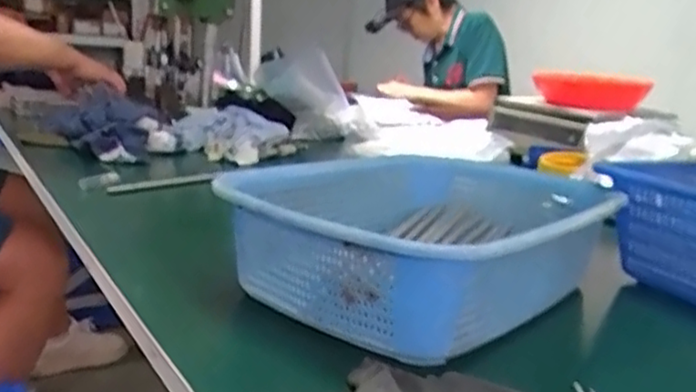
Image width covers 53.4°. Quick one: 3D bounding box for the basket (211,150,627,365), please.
[{"bbox_3d":[0.078,0.025,0.603,0.260,0.092,0.352,13,16,31],"label":"basket"}]

